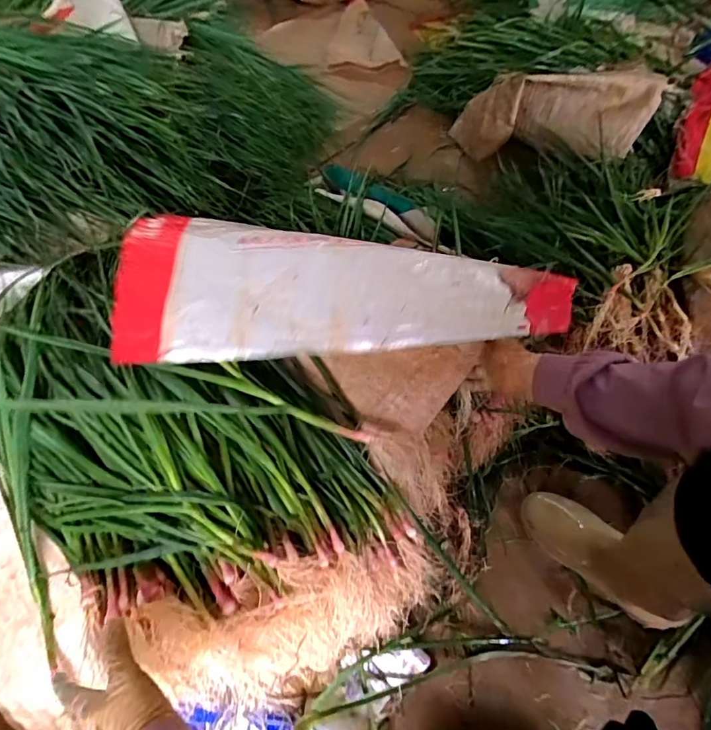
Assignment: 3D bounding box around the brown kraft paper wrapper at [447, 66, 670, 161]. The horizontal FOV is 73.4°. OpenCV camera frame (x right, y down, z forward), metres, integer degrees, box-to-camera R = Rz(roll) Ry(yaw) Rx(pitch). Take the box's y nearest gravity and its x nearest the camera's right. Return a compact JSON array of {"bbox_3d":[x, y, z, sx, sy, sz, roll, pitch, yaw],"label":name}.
[{"bbox_3d":[0.446,-0.592,1.132,0.461,0.176,0.177,13,57,32],"label":"brown kraft paper wrapper"}]

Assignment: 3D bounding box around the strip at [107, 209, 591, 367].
[{"bbox_3d":[-0.043,-0.099,0.620,0.588,0.028,0.242,5,59,9],"label":"strip"}]

